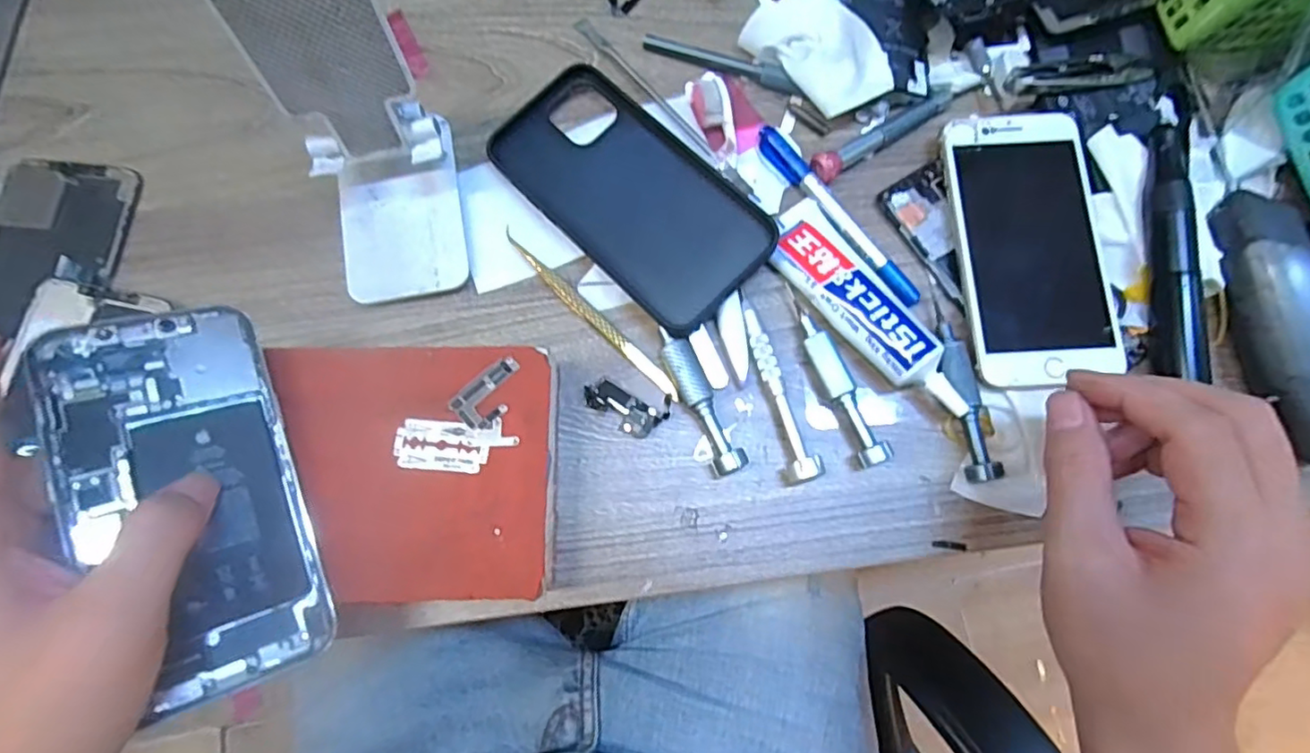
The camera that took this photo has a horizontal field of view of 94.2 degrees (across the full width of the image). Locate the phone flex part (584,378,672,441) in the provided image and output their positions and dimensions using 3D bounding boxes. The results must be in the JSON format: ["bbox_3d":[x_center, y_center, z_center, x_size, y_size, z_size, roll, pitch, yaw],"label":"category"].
[{"bbox_3d":[-0.015,0.017,0.319,0.045,0.010,0.025,11,78,2],"label":"phone flex part"}]

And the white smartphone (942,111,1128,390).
[{"bbox_3d":[0.206,-0.072,0.335,0.078,0.012,0.155,-3,78,-1],"label":"white smartphone"}]

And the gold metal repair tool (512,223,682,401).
[{"bbox_3d":[-0.035,-0.033,0.332,0.127,0.009,0.009,42,81,8],"label":"gold metal repair tool"}]

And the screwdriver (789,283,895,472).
[{"bbox_3d":[0.093,0.000,0.321,0.018,0.016,0.103,-25,79,-5],"label":"screwdriver"}]

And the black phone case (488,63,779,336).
[{"bbox_3d":[-0.013,-0.103,0.339,0.083,0.020,0.161,-44,82,-8],"label":"black phone case"}]

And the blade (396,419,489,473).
[{"bbox_3d":[-0.097,0.032,0.277,0.041,0.004,0.022,4,77,0],"label":"blade"}]

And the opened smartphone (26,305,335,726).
[{"bbox_3d":[-0.192,0.048,0.249,0.075,0.007,0.157,-16,81,-31],"label":"opened smartphone"}]

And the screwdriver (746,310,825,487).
[{"bbox_3d":[0.064,0.009,0.318,0.017,0.017,0.094,-15,79,-3],"label":"screwdriver"}]

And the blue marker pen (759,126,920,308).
[{"bbox_3d":[0.102,-0.091,0.344,0.013,0.008,0.129,-35,80,-7],"label":"blue marker pen"}]

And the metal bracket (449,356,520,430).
[{"bbox_3d":[-0.076,0.008,0.283,0.021,0.004,0.035,43,80,8],"label":"metal bracket"}]

